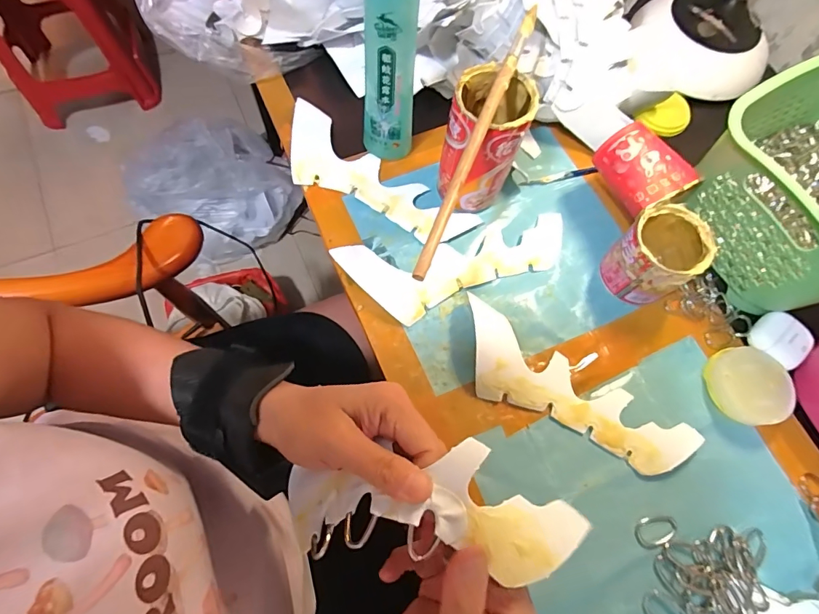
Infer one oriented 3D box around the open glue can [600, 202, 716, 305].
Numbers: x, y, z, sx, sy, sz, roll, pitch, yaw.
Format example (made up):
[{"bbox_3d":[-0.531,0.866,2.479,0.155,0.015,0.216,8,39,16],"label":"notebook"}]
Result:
[{"bbox_3d":[0.221,-0.046,0.395,0.063,0.065,0.067,1,70,-4],"label":"open glue can"}]

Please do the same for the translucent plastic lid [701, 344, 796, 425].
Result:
[{"bbox_3d":[0.295,0.069,0.382,0.059,0.012,0.065,-12,65,16],"label":"translucent plastic lid"}]

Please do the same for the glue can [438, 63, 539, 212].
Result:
[{"bbox_3d":[0.066,-0.144,0.396,0.062,0.121,0.067,1,70,-4],"label":"glue can"}]

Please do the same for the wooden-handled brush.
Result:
[{"bbox_3d":[0.052,-0.129,0.317,0.010,0.012,0.252,22,70,4],"label":"wooden-handled brush"}]

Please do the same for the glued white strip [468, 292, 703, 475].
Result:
[{"bbox_3d":[0.136,0.077,0.373,0.217,0.023,0.067,31,71,7],"label":"glued white strip"}]

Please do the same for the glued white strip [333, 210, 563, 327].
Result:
[{"bbox_3d":[0.047,-0.038,0.414,0.218,0.017,0.081,-10,71,-8],"label":"glued white strip"}]

